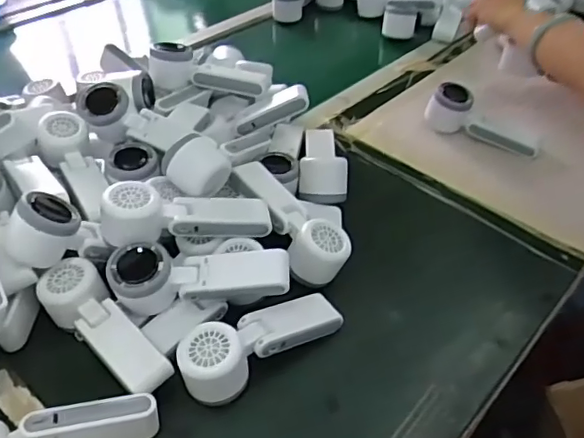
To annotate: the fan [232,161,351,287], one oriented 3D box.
[{"bbox_3d":[0.002,-0.004,0.611,0.069,0.049,0.164,-25,62,-25],"label":"fan"}]

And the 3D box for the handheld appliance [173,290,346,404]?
[{"bbox_3d":[-0.022,0.115,0.520,0.164,0.055,0.060,-18,46,-19],"label":"handheld appliance"}]

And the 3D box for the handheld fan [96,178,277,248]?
[{"bbox_3d":[-0.107,-0.009,0.570,0.166,0.052,0.055,-7,44,-8],"label":"handheld fan"}]

